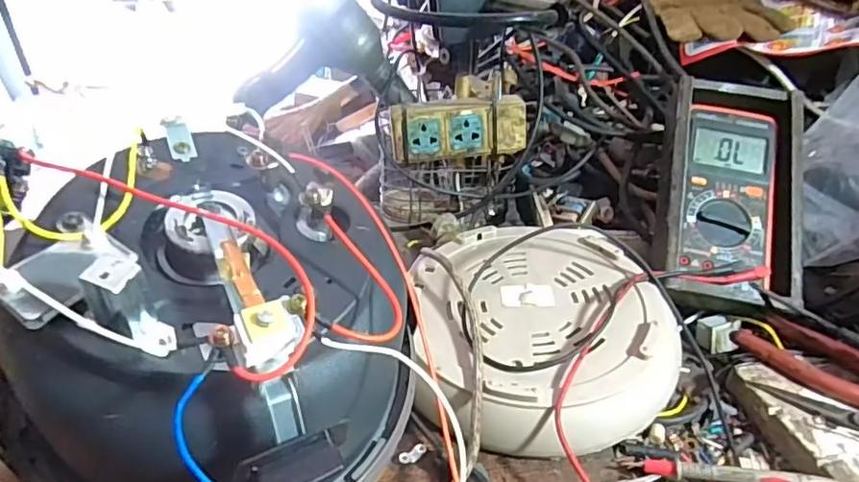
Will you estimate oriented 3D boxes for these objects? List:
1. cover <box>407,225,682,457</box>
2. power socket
[{"bbox_3d":[0.087,0.065,0.447,0.200,0.051,0.220,-3,31,-3],"label":"cover"},{"bbox_3d":[0.030,-0.110,0.574,0.131,0.055,0.025,-7,31,-10],"label":"power socket"}]

